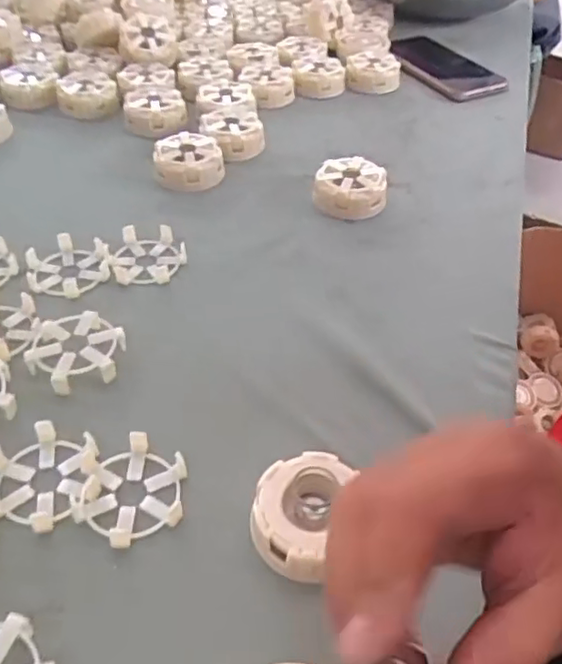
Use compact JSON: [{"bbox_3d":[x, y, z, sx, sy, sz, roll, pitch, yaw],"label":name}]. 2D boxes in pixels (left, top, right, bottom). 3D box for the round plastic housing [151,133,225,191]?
[{"bbox_3d":[-0.083,-0.154,0.567,0.060,0.033,0.060,-2,44,-9],"label":"round plastic housing"}]

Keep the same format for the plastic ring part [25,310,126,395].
[{"bbox_3d":[-0.129,0.011,0.399,0.056,0.015,0.060,-1,44,-8],"label":"plastic ring part"}]

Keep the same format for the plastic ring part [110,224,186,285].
[{"bbox_3d":[-0.101,-0.059,0.476,0.055,0.016,0.052,-2,44,-8],"label":"plastic ring part"}]

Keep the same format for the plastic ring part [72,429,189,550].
[{"bbox_3d":[-0.079,0.082,0.329,0.054,0.013,0.061,0,44,-6],"label":"plastic ring part"}]

